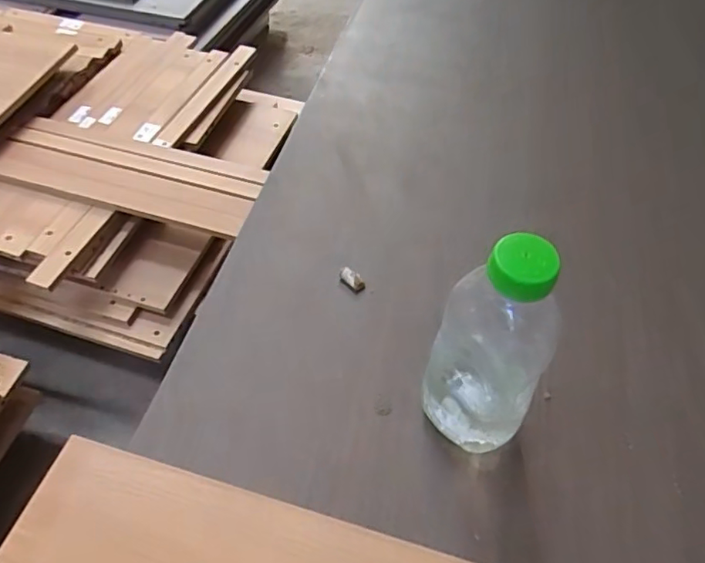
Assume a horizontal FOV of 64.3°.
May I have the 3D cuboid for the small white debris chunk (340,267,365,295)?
[{"bbox_3d":[-0.001,-0.001,0.589,0.017,0.013,0.029,-31,57,-21],"label":"small white debris chunk"}]

